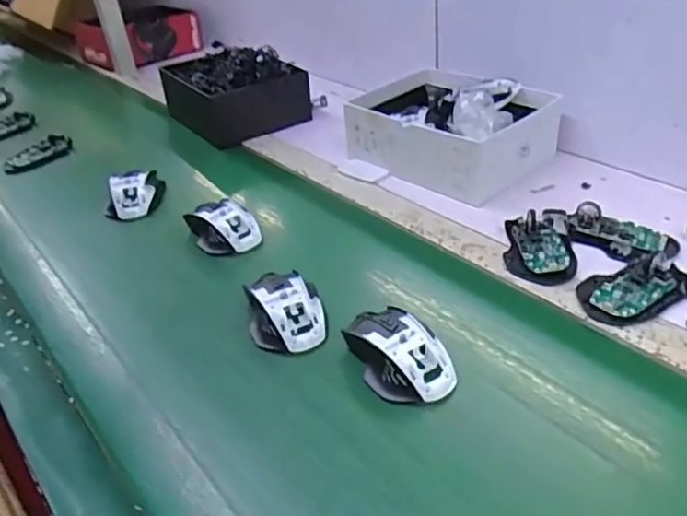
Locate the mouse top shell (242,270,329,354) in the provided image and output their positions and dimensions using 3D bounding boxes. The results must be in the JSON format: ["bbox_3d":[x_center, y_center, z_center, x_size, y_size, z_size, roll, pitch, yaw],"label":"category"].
[{"bbox_3d":[-0.058,0.049,0.590,0.071,0.037,0.099,-13,35,-8],"label":"mouse top shell"}]

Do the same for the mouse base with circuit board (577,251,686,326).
[{"bbox_3d":[0.285,0.023,0.589,0.124,0.019,0.072,-24,38,-22],"label":"mouse base with circuit board"}]

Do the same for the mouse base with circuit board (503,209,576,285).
[{"bbox_3d":[0.217,-0.020,0.661,0.071,0.021,0.124,4,36,15],"label":"mouse base with circuit board"}]

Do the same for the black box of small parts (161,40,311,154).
[{"bbox_3d":[-0.195,-0.291,1.038,0.199,0.097,0.245,-21,36,-23],"label":"black box of small parts"}]

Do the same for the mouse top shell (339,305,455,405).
[{"bbox_3d":[0.046,0.080,0.530,0.068,0.034,0.111,-20,37,-18],"label":"mouse top shell"}]

